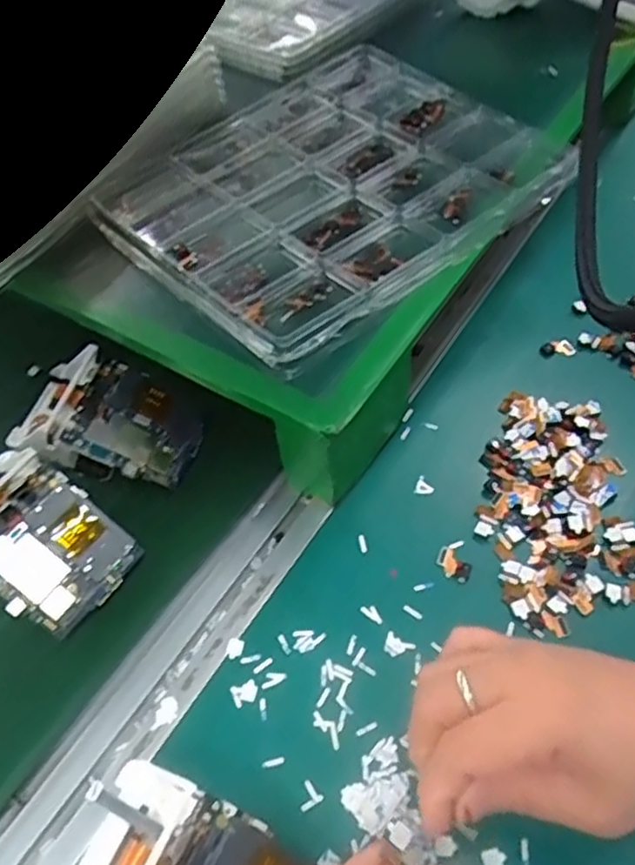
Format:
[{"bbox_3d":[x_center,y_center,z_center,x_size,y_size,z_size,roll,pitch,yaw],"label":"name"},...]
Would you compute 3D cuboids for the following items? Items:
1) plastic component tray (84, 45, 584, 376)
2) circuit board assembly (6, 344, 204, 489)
[{"bbox_3d":[0.010,-0.183,0.500,0.295,0.020,0.248,-37,59,-21],"label":"plastic component tray"},{"bbox_3d":[-0.138,-0.006,0.464,0.113,0.027,0.077,25,59,-5],"label":"circuit board assembly"}]

